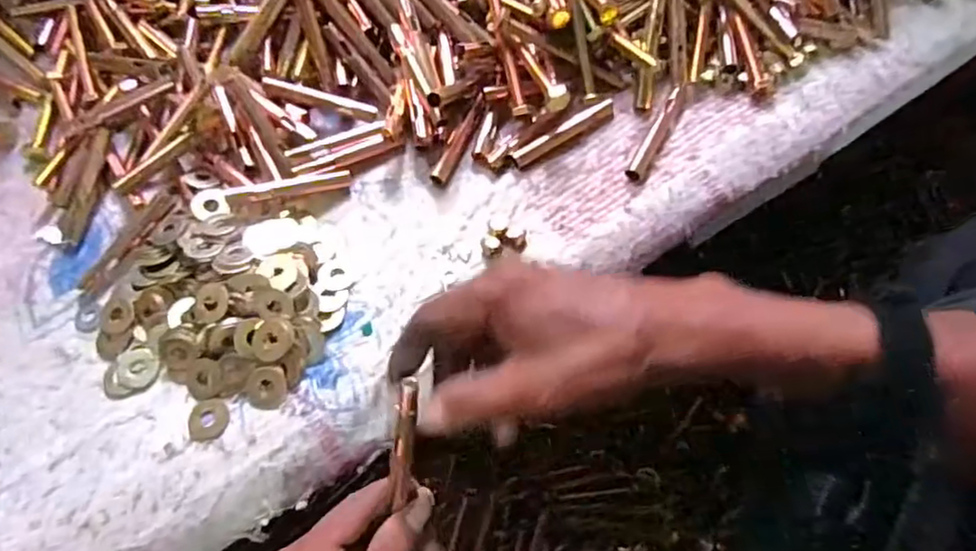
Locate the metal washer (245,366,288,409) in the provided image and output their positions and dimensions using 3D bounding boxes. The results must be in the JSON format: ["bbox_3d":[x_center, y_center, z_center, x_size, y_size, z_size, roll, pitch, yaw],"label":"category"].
[{"bbox_3d":[-0.134,0.068,0.388,0.024,0.004,0.025,0,84,-5],"label":"metal washer"}]

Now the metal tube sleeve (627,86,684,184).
[{"bbox_3d":[0.118,-0.100,0.447,0.013,0.010,0.079,26,69,14],"label":"metal tube sleeve"}]

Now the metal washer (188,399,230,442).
[{"bbox_3d":[-0.168,0.087,0.383,0.024,0.004,0.025,-10,65,-1],"label":"metal washer"}]

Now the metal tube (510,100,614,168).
[{"bbox_3d":[0.053,-0.103,0.460,0.084,0.011,0.015,-30,67,-11],"label":"metal tube"}]

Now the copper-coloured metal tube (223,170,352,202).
[{"bbox_3d":[-0.136,-0.061,0.442,0.082,0.008,0.012,-12,64,-20],"label":"copper-coloured metal tube"}]

